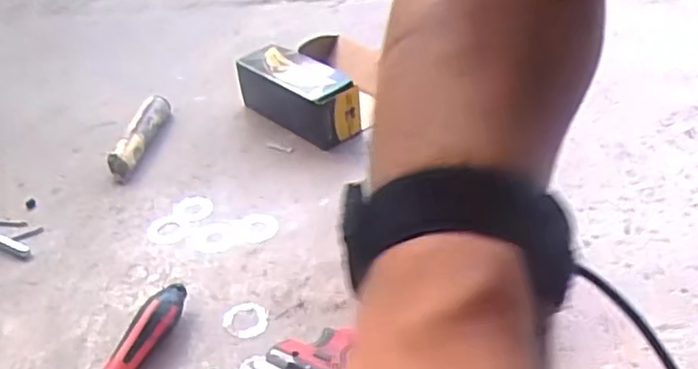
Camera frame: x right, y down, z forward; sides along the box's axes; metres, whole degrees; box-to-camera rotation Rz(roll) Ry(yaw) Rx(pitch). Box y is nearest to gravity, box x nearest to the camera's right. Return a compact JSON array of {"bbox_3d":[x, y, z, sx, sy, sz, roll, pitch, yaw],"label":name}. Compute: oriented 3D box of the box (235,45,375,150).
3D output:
[{"bbox_3d":[-0.065,-0.117,0.851,0.070,0.076,0.189,-31,44,-32],"label":"box"}]

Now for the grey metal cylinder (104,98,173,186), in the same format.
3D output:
[{"bbox_3d":[-0.251,-0.058,0.818,0.029,0.038,0.147,2,37,9],"label":"grey metal cylinder"}]

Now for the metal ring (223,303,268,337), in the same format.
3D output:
[{"bbox_3d":[-0.092,0.121,0.602,0.038,0.004,0.039,-3,36,2],"label":"metal ring"}]

